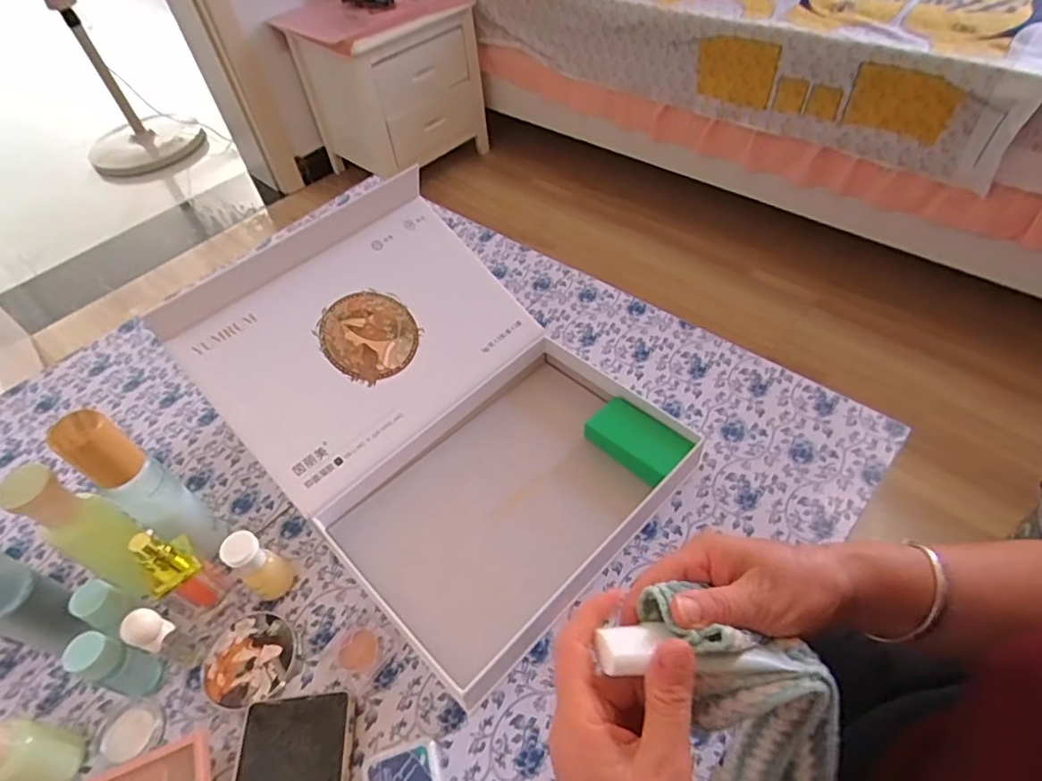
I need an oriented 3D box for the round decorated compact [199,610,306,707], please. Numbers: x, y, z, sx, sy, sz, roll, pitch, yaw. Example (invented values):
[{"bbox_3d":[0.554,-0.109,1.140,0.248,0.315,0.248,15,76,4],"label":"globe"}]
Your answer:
[{"bbox_3d":[-0.204,0.206,0.441,0.065,0.012,0.067,-3,50,4],"label":"round decorated compact"}]

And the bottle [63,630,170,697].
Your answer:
[{"bbox_3d":[-0.285,0.197,0.411,0.030,0.072,0.028,12,52,16],"label":"bottle"}]

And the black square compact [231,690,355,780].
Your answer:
[{"bbox_3d":[-0.154,0.245,0.388,0.071,0.015,0.075,-6,50,2],"label":"black square compact"}]

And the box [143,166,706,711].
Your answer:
[{"bbox_3d":[-0.079,0.002,0.509,0.276,0.147,0.366,-39,57,-24],"label":"box"}]

